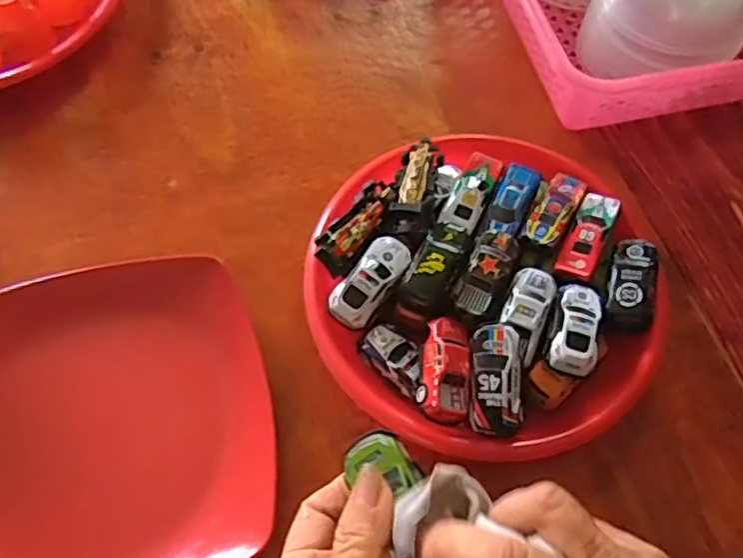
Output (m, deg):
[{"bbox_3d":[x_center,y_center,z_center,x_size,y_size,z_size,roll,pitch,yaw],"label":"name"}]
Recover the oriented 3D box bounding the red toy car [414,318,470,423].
[{"bbox_3d":[0.043,0.054,0.378,0.029,0.018,0.062,4,63,2],"label":"red toy car"}]

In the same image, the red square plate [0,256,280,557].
[{"bbox_3d":[-0.166,0.089,0.377,0.204,0.025,0.202,-14,64,-7],"label":"red square plate"}]

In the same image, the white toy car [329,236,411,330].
[{"bbox_3d":[-0.001,0.001,0.402,0.028,0.019,0.065,31,67,15],"label":"white toy car"}]

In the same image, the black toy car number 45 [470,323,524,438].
[{"bbox_3d":[0.072,0.058,0.364,0.028,0.015,0.063,1,82,0],"label":"black toy car number 45"}]

